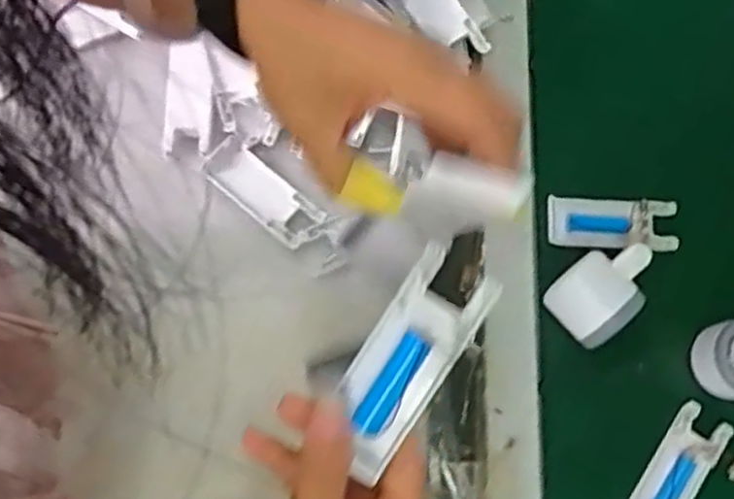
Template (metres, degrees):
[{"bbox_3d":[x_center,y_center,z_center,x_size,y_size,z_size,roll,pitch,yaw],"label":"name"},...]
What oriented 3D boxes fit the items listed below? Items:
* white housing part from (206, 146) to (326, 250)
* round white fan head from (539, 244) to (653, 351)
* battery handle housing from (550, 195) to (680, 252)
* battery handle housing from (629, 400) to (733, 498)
[{"bbox_3d":[-0.084,-0.044,0.605,0.098,0.020,0.038,40,79,8],"label":"white housing part"},{"bbox_3d":[0.182,0.033,0.575,0.081,0.051,0.057,-41,78,-13],"label":"round white fan head"},{"bbox_3d":[0.199,-0.021,0.609,0.102,0.013,0.041,4,70,-3],"label":"battery handle housing"},{"bbox_3d":[0.235,0.171,0.567,0.041,0.014,0.105,34,71,8],"label":"battery handle housing"}]

